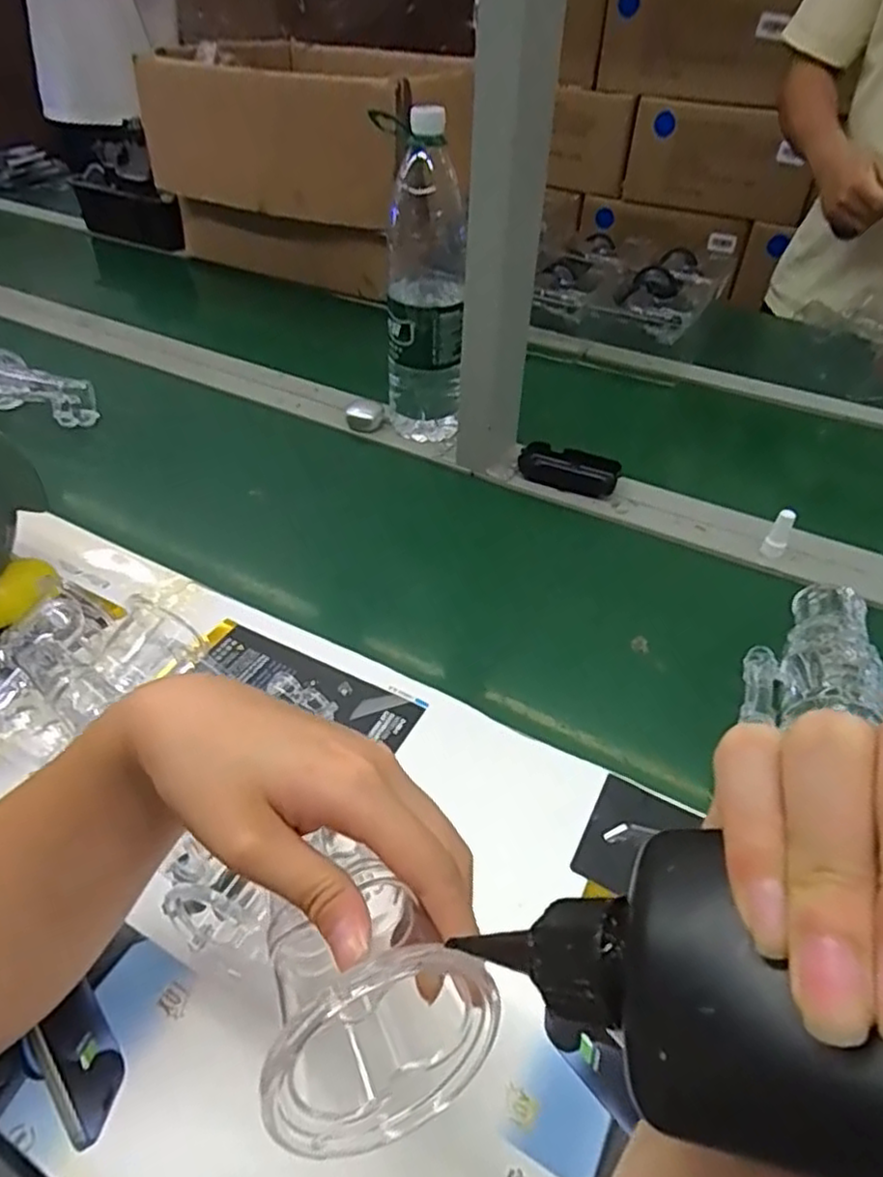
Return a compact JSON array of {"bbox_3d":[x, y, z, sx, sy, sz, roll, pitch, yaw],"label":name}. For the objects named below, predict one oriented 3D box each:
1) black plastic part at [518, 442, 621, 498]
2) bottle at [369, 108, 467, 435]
[{"bbox_3d":[0.145,-0.136,0.769,0.109,0.027,0.058,20,45,18],"label":"black plastic part"},{"bbox_3d":[-0.017,-0.316,0.744,0.088,0.327,0.090,3,43,0],"label":"bottle"}]

